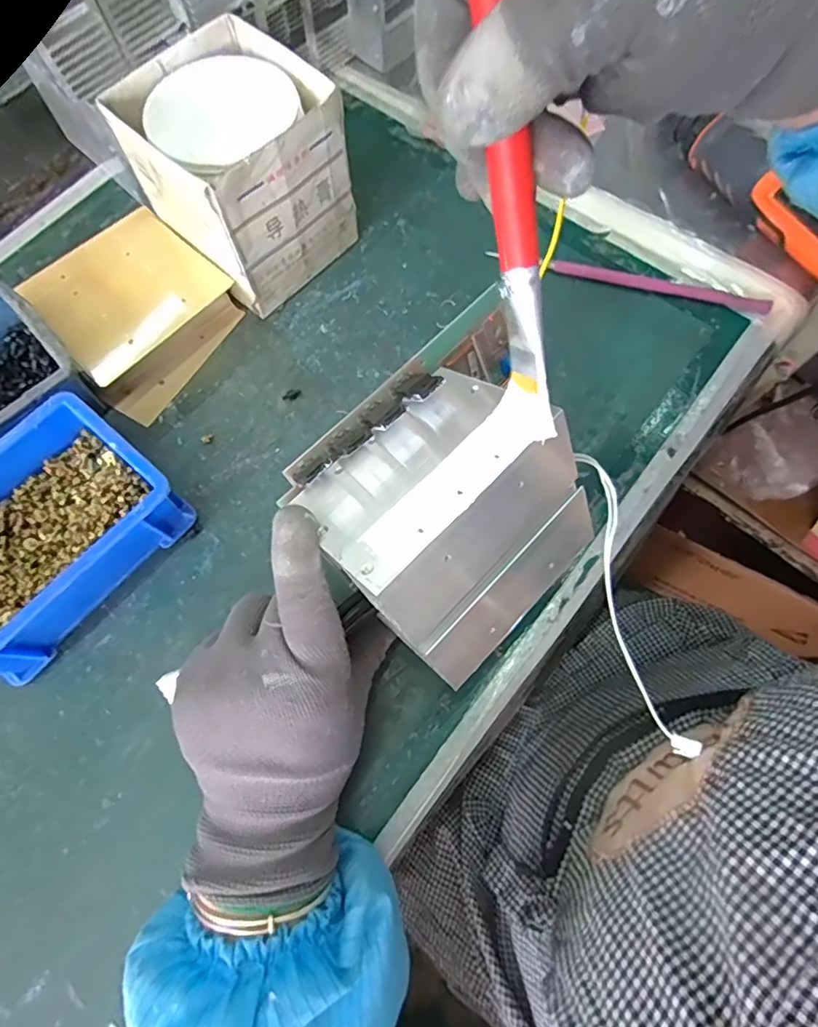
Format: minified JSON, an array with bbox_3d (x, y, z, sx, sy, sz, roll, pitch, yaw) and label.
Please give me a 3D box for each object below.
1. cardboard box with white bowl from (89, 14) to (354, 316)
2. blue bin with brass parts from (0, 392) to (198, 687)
[{"bbox_3d":[-0.112,-0.229,0.370,0.107,0.110,0.107,42,77,14],"label":"cardboard box with white bowl"},{"bbox_3d":[-0.215,0.016,0.316,0.100,0.056,0.144,39,76,13],"label":"blue bin with brass parts"}]

